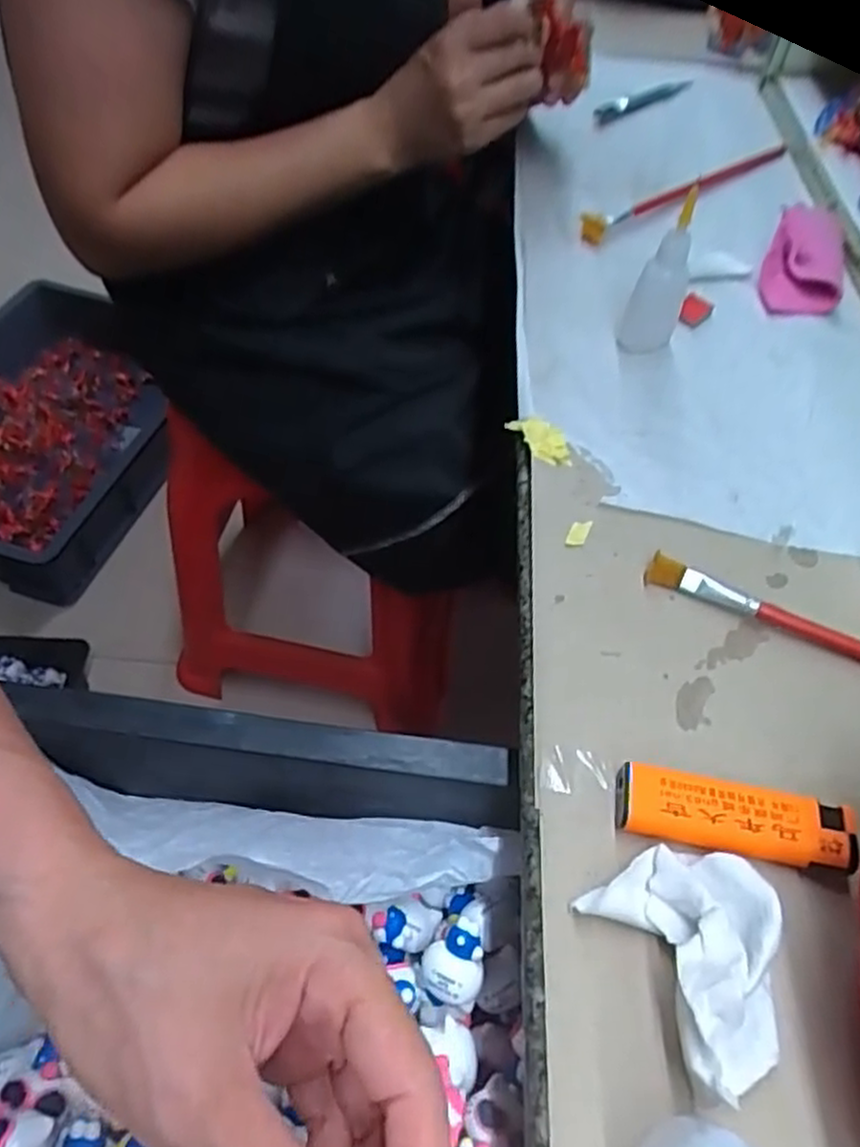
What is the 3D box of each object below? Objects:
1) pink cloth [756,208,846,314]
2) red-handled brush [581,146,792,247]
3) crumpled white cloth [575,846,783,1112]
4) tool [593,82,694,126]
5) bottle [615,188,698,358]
[{"bbox_3d":[0.254,-0.214,0.498,0.051,0.029,0.117,21,53,12],"label":"pink cloth"},{"bbox_3d":[0.200,-0.297,0.565,0.259,0.021,0.020,-33,61,-27],"label":"red-handled brush"},{"bbox_3d":[0.087,0.119,0.233,0.055,0.023,0.065,-22,58,-19],"label":"crumpled white cloth"},{"bbox_3d":[0.199,-0.443,0.691,0.007,0.015,0.164,38,58,24],"label":"tool"},{"bbox_3d":[0.130,-0.168,0.415,0.026,0.083,0.026,39,60,22],"label":"bottle"}]

